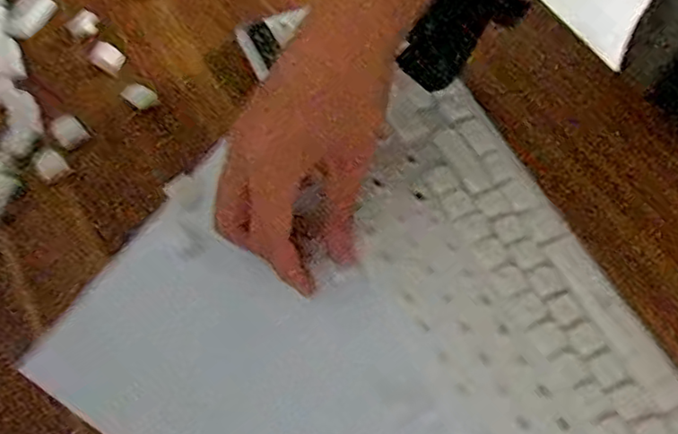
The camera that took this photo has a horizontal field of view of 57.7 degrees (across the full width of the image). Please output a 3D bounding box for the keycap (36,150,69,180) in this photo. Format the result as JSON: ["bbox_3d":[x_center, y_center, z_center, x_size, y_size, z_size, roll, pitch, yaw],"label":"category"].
[{"bbox_3d":[-0.190,-0.034,0.406,0.017,0.006,0.016,42,69,17],"label":"keycap"}]

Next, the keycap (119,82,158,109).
[{"bbox_3d":[-0.137,-0.083,0.423,0.019,0.011,0.016,39,68,16],"label":"keycap"}]

